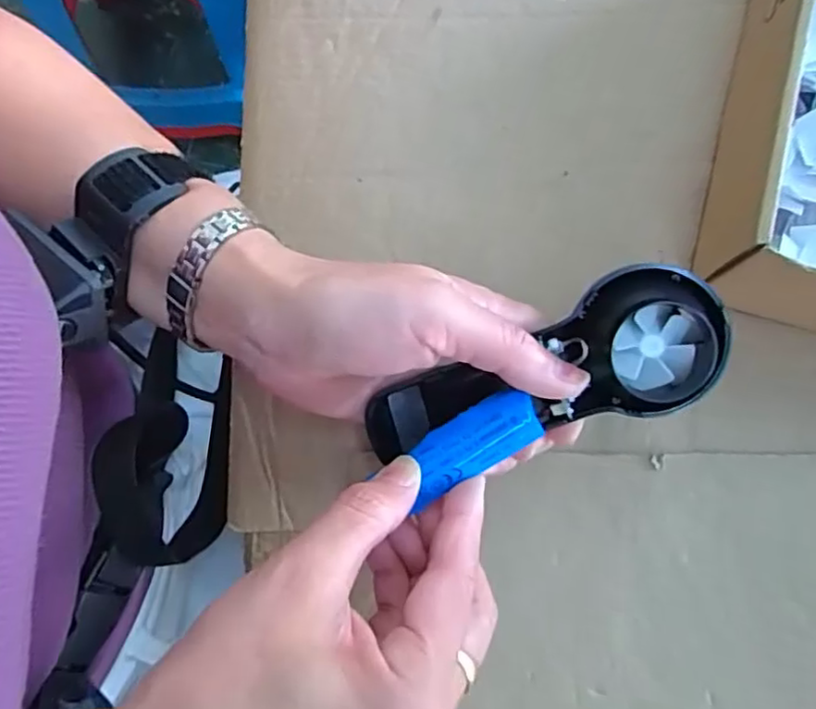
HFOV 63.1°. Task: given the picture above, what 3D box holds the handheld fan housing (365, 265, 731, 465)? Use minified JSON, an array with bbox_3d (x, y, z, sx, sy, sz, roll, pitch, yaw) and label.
[{"bbox_3d":[0.053,0.008,0.278,0.149,0.024,0.055,-18,79,17],"label":"handheld fan housing"}]

